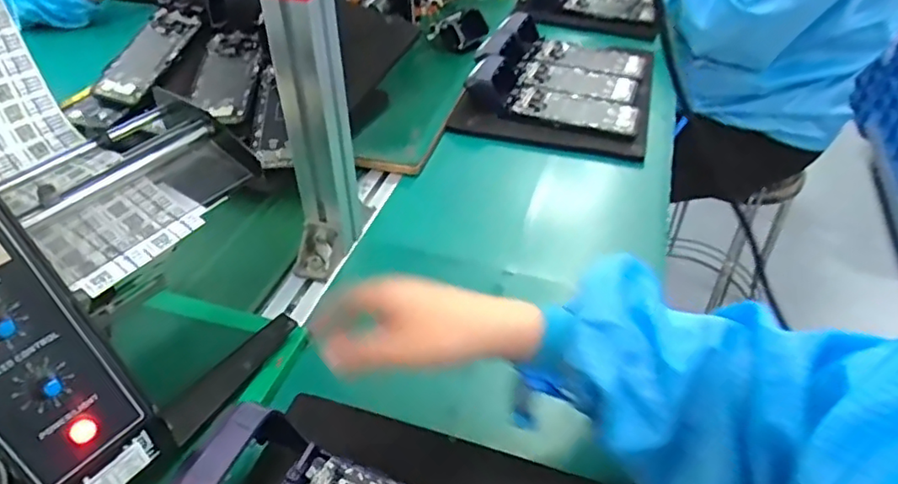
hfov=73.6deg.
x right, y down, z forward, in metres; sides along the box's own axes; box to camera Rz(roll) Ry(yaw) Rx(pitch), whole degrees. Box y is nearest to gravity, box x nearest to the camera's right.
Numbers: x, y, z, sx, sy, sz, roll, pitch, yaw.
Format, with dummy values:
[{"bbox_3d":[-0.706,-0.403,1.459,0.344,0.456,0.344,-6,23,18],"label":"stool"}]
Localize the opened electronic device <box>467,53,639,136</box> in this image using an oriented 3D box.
[{"bbox_3d":[0.139,-0.194,0.777,0.214,0.051,0.094,10,43,13],"label":"opened electronic device"}]

